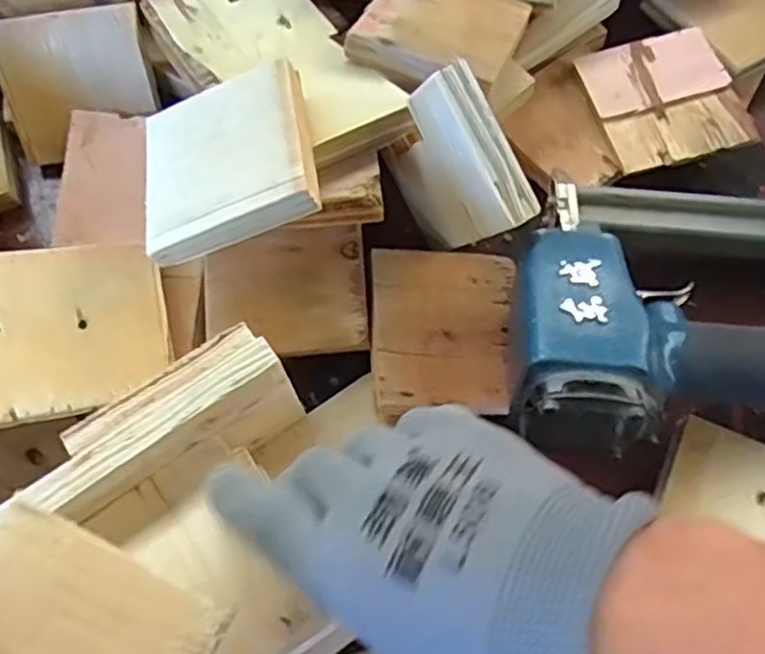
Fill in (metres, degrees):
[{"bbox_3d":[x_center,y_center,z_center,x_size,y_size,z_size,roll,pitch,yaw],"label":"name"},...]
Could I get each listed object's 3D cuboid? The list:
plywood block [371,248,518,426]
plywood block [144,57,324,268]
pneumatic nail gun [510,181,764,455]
[{"bbox_3d":[0.034,0.001,0.375,0.077,0.017,0.095,0,65,0],"label":"plywood block"},{"bbox_3d":[-0.077,-0.081,0.345,0.084,0.014,0.094,-20,60,14],"label":"plywood block"},{"bbox_3d":[0.185,-0.019,0.351,0.262,0.056,0.158,-5,65,-2],"label":"pneumatic nail gun"}]

